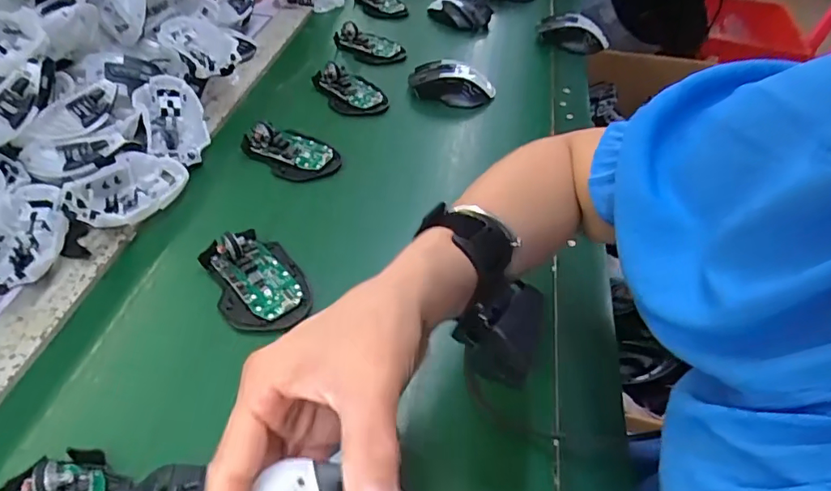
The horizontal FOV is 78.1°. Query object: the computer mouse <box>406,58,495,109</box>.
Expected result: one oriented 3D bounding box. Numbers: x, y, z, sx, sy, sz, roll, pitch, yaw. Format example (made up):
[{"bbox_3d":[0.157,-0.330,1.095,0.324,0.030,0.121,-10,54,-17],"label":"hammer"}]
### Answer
[{"bbox_3d":[0.048,-0.218,0.679,0.114,0.038,0.061,16,48,10],"label":"computer mouse"}]

